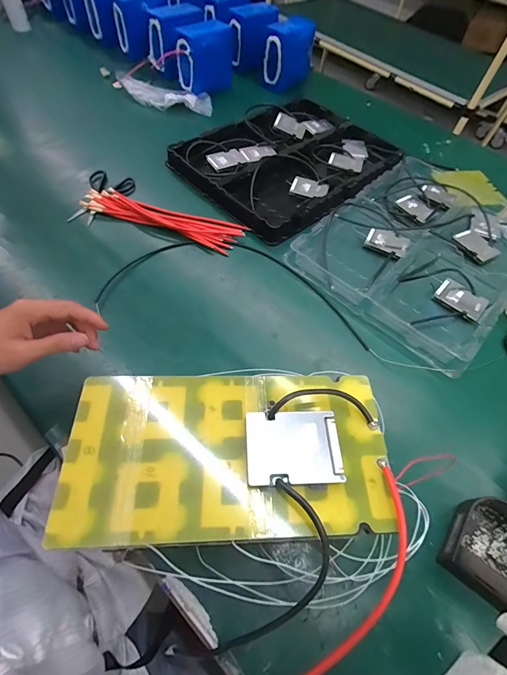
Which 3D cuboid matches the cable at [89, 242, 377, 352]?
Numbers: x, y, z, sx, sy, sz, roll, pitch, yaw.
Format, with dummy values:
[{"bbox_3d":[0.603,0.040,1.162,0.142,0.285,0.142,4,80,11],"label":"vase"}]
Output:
[{"bbox_3d":[-0.022,-0.097,0.580,0.438,0.008,0.192,10,56,-1],"label":"cable"}]

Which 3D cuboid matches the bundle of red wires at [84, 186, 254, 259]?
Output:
[{"bbox_3d":[-0.170,-0.226,0.625,0.303,0.022,0.074,14,59,4],"label":"bundle of red wires"}]

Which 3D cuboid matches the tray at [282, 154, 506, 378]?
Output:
[{"bbox_3d":[0.343,-0.187,0.645,0.341,0.030,0.465,41,64,18],"label":"tray"}]

